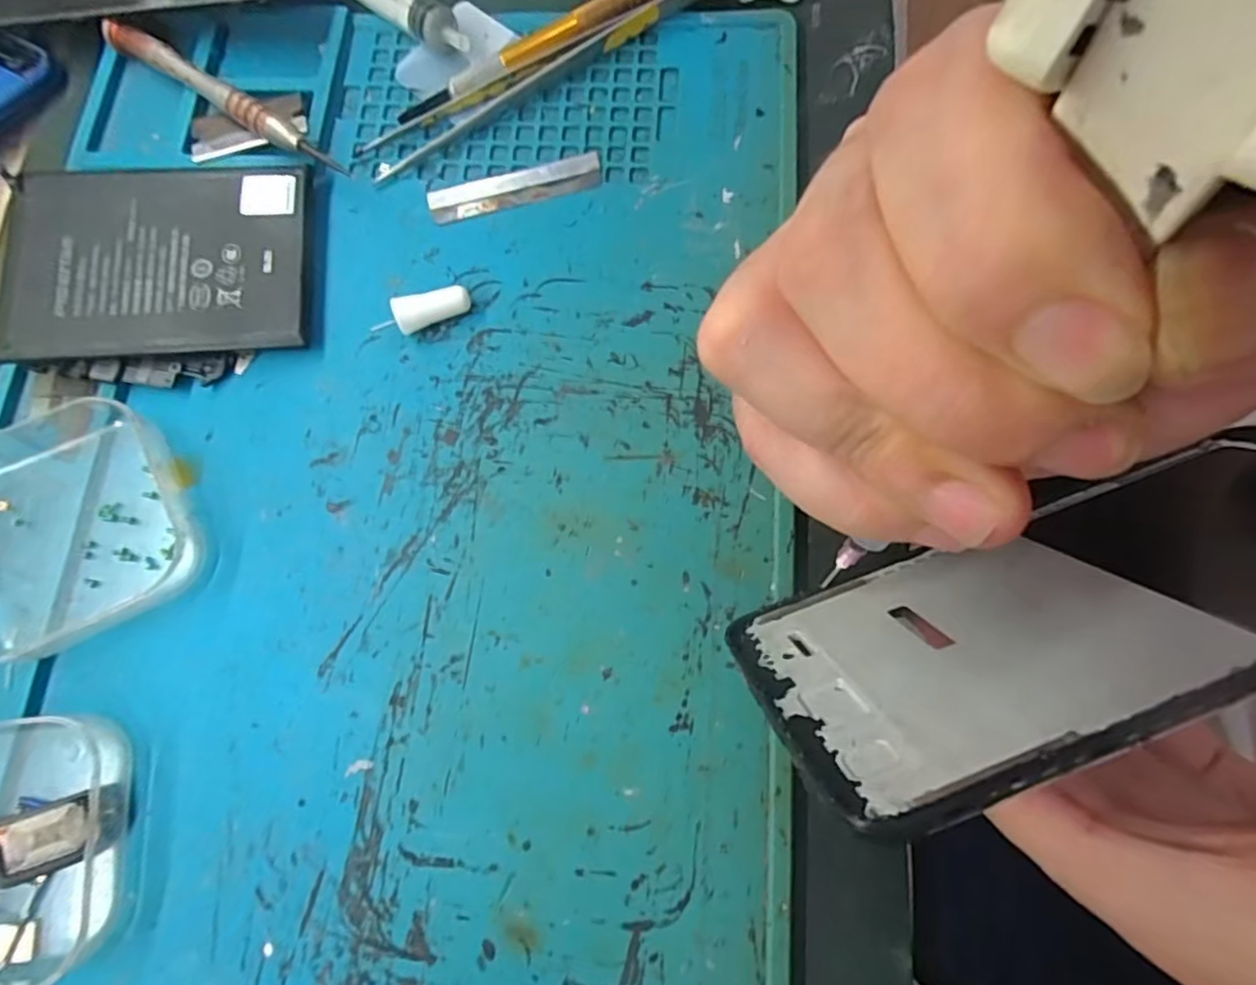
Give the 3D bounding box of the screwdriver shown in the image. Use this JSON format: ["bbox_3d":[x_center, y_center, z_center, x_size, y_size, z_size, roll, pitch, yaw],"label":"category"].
[{"bbox_3d":[-0.139,-0.135,0.216,0.104,0.013,0.009,34,80,9],"label":"screwdriver"}]

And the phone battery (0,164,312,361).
[{"bbox_3d":[-0.146,-0.073,0.198,0.087,0.004,0.063,-4,78,-5],"label":"phone battery"}]

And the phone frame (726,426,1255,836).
[{"bbox_3d":[0.102,0.020,0.138,0.152,0.074,0.004,-21,108,-2],"label":"phone frame"}]

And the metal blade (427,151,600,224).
[{"bbox_3d":[-0.037,-0.101,0.210,0.057,0.004,0.013,-13,77,-2],"label":"metal blade"}]

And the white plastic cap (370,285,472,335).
[{"bbox_3d":[-0.063,-0.055,0.197,0.029,0.009,0.010,-17,77,-3],"label":"white plastic cap"}]

